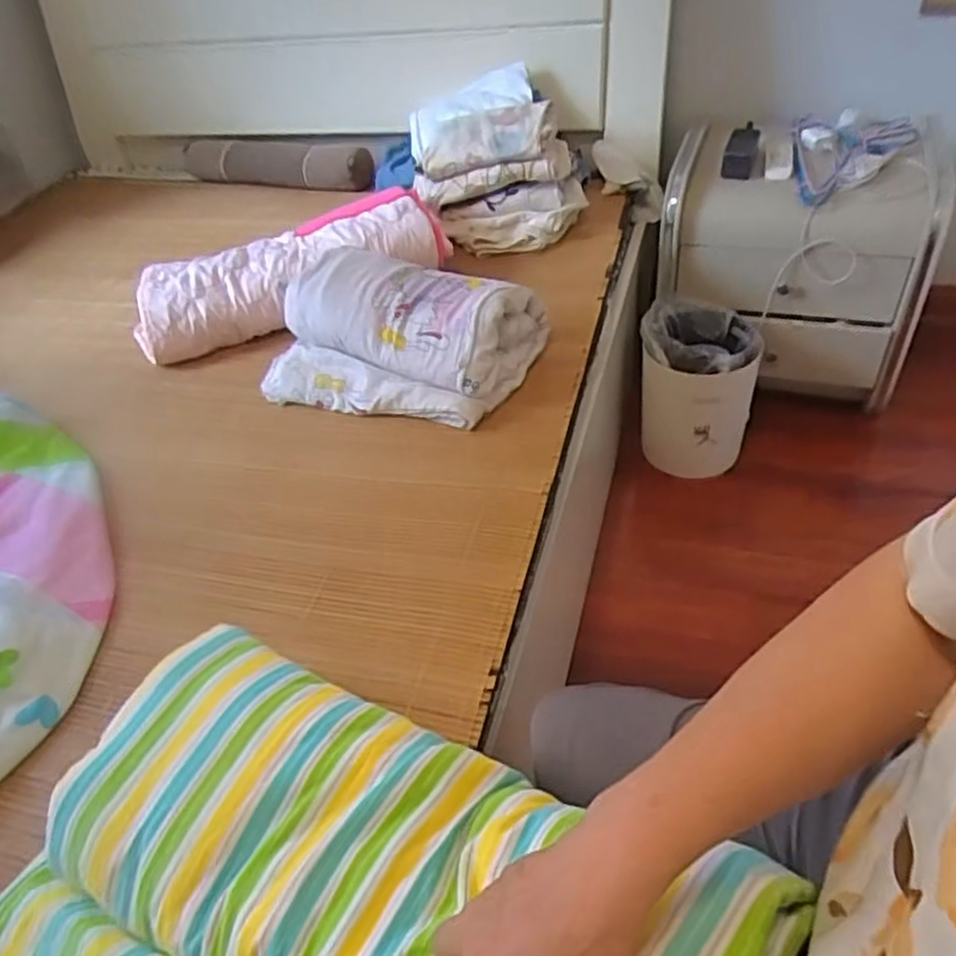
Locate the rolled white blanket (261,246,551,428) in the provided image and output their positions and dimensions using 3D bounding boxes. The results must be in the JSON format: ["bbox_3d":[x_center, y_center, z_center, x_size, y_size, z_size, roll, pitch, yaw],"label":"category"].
[{"bbox_3d":[-0.119,-0.206,1.047,0.373,0.130,0.245,14,46,22],"label":"rolled white blanket"}]

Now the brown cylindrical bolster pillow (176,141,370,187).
[{"bbox_3d":[-0.492,-0.741,1.716,0.539,0.084,0.094,11,45,19],"label":"brown cylindrical bolster pillow"}]

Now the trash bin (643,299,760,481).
[{"bbox_3d":[0.422,-0.178,1.406,0.208,0.260,0.218,4,43,12],"label":"trash bin"}]

